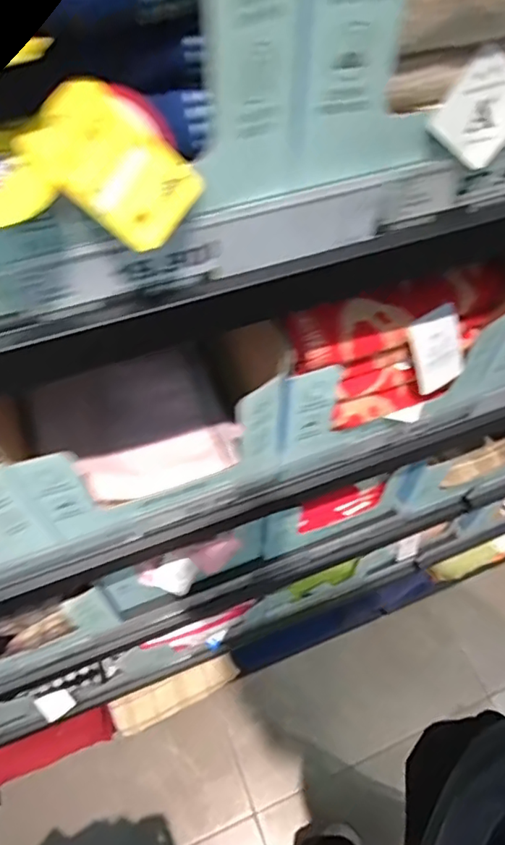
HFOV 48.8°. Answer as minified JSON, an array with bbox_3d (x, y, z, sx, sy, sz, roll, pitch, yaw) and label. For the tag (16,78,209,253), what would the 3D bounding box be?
[{"bbox_3d":[-0.054,-0.101,0.221,0.063,0.007,0.044,36,75,-22],"label":"tag"}]

